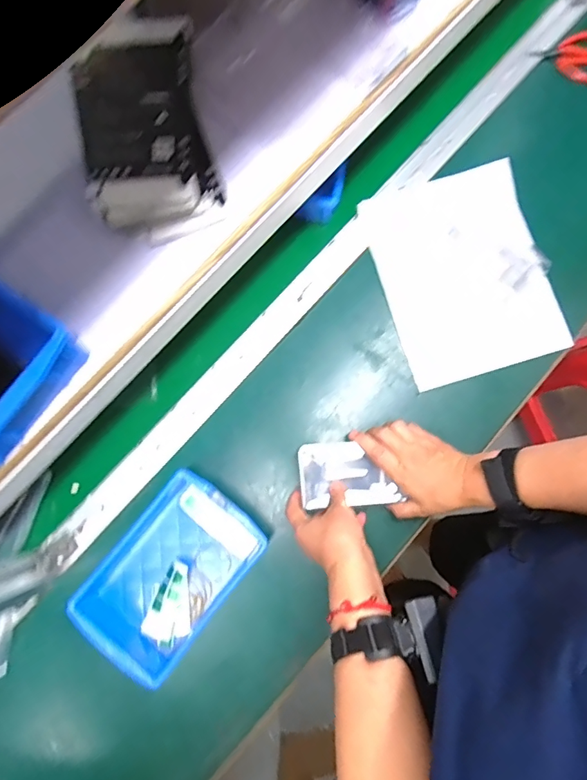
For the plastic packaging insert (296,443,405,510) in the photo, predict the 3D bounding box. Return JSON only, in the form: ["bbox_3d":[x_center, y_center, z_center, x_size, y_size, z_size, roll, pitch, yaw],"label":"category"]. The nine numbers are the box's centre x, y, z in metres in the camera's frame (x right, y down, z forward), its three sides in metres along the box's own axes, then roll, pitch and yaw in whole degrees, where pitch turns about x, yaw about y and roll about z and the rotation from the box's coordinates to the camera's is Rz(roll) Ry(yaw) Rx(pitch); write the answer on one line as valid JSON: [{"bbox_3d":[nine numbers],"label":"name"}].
[{"bbox_3d":[0.066,0.101,0.563,0.113,0.027,0.076,-5,79,0],"label":"plastic packaging insert"}]

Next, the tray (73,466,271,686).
[{"bbox_3d":[-0.143,0.213,0.550,0.136,0.077,0.206,38,82,8],"label":"tray"}]

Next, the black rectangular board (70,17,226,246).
[{"bbox_3d":[-0.127,-0.221,0.402,0.109,0.040,0.176,-11,79,-1],"label":"black rectangular board"}]

